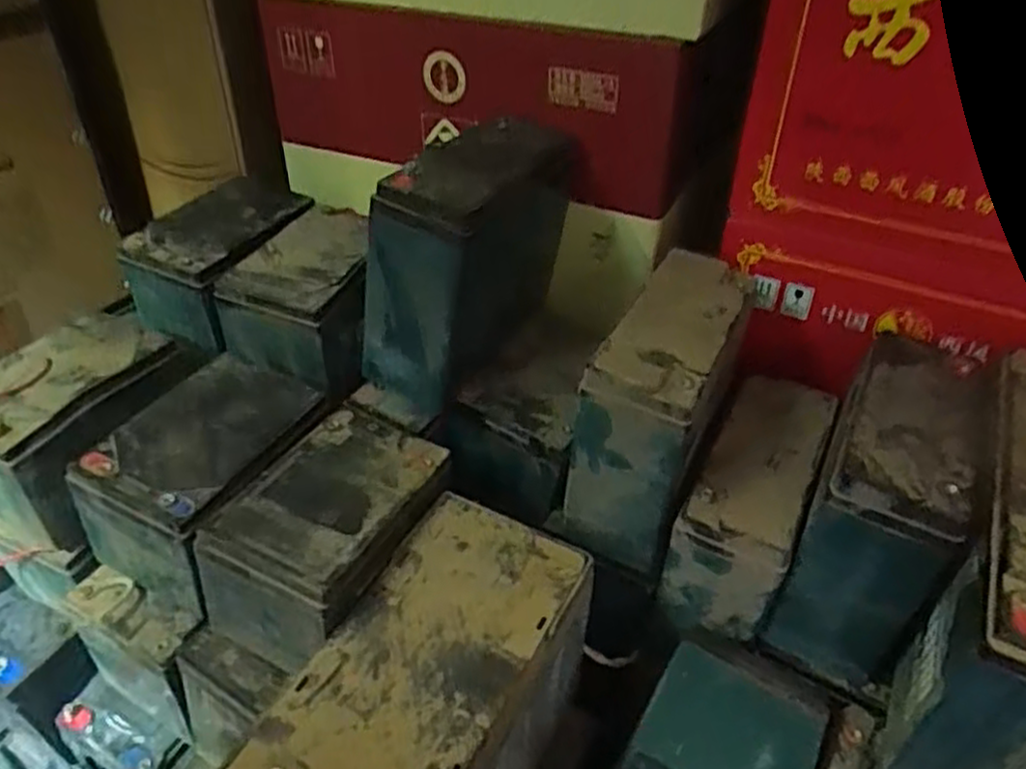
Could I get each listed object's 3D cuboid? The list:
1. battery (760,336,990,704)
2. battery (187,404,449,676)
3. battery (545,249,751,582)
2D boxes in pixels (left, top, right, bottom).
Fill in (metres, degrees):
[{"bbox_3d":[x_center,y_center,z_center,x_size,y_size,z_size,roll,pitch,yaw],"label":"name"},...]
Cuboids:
[{"bbox_3d":[0.254,0.086,0.528,0.086,0.173,0.177,20,42,24],"label":"battery"},{"bbox_3d":[-0.120,0.100,0.517,0.101,0.088,0.156,19,41,22],"label":"battery"},{"bbox_3d":[0.105,0.017,0.564,0.087,0.171,0.168,19,41,22],"label":"battery"}]

